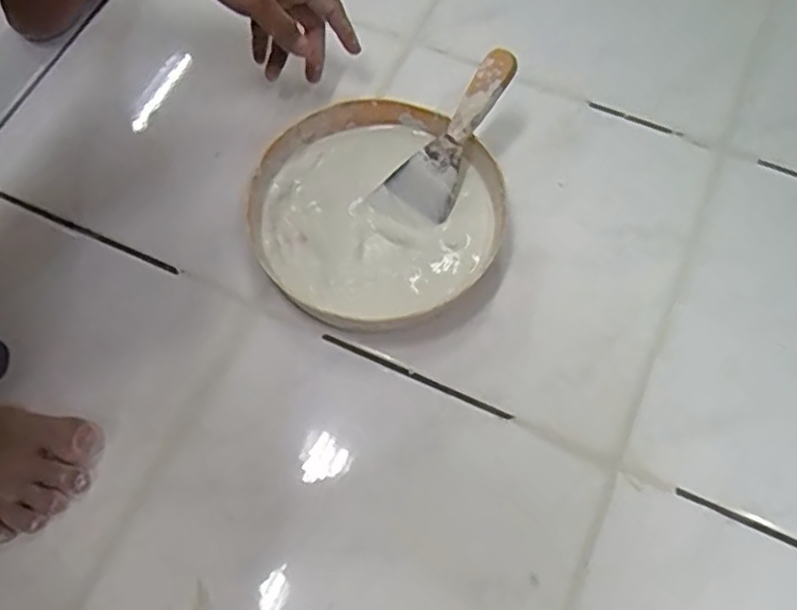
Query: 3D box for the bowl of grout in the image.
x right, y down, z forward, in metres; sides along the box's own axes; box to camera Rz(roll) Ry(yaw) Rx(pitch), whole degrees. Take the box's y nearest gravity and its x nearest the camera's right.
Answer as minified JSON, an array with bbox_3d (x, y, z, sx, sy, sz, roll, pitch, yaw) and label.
[{"bbox_3d":[-0.016,-0.073,0.563,0.190,0.053,0.186,0,66,1],"label":"bowl of grout"}]

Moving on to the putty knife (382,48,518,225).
[{"bbox_3d":[0.048,-0.138,0.551,0.054,0.015,0.137,38,106,16],"label":"putty knife"}]

